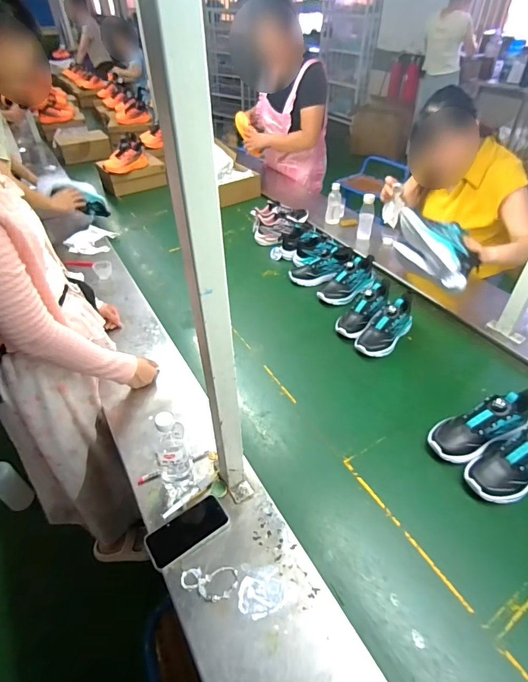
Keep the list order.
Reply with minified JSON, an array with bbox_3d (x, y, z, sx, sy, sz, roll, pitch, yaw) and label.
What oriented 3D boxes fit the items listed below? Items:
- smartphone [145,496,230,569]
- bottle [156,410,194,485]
[{"bbox_3d":[-0.146,0.360,0.741,0.149,0.012,0.074,-26,47,-25],"label":"smartphone"},{"bbox_3d":[-0.179,0.221,0.759,0.060,0.211,0.072,-9,44,-10],"label":"bottle"}]

